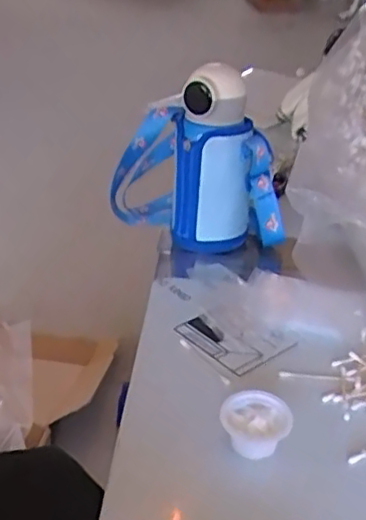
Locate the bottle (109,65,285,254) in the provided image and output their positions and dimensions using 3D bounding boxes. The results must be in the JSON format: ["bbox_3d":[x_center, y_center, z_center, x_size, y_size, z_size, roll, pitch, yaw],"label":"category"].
[{"bbox_3d":[0.011,-0.126,0.754,0.230,0.203,0.074,26,38,35],"label":"bottle"}]

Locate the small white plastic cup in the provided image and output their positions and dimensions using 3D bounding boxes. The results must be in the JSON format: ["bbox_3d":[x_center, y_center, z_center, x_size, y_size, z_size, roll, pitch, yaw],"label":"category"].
[{"bbox_3d":[0.056,0.128,0.493,0.052,0.027,0.047,5,30,5],"label":"small white plastic cup"}]

